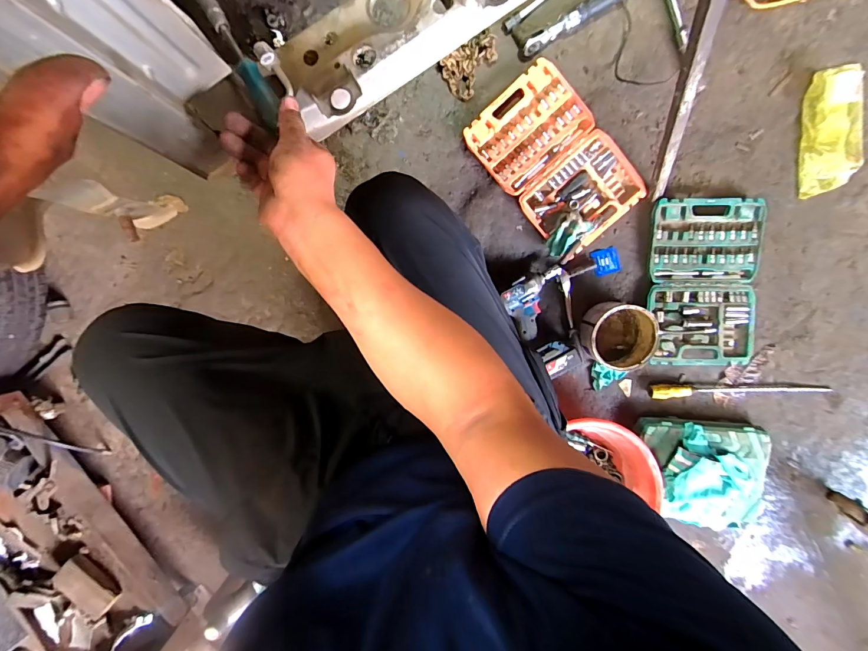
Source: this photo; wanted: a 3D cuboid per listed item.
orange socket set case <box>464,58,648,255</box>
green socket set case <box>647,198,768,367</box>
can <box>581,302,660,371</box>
[{"bbox_3d":[0.284,-0.378,0.893,0.251,0.040,0.393,-42,95,6],"label":"orange socket set case"},{"bbox_3d":[0.646,-0.098,0.915,0.254,0.040,0.389,-1,97,1],"label":"green socket set case"},{"bbox_3d":[0.449,0.027,0.925,0.157,0.092,0.148,0,97,1],"label":"can"}]

